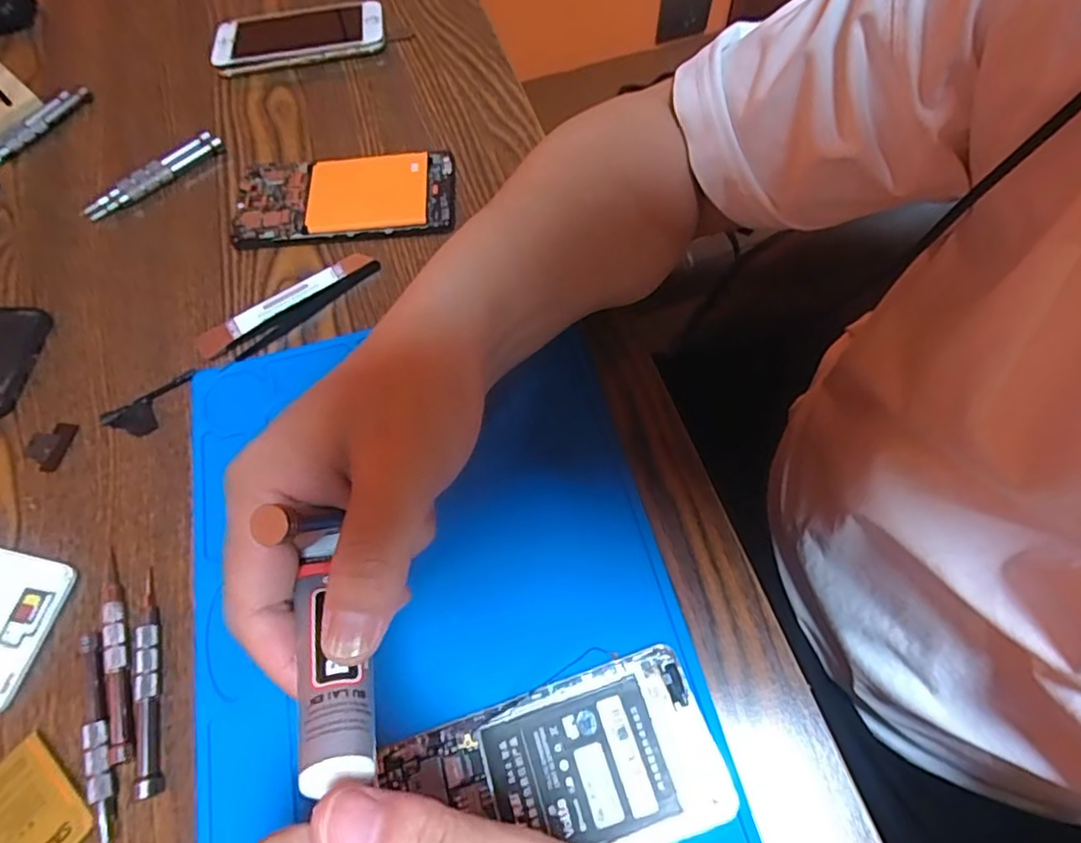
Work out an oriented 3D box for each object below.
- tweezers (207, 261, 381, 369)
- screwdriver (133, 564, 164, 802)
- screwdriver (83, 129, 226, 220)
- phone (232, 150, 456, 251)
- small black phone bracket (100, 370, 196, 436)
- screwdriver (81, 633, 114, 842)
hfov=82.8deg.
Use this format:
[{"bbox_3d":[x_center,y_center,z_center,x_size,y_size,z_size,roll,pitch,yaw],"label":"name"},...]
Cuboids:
[{"bbox_3d":[-0.149,-0.068,0.380,0.111,0.005,0.015,-37,68,-13],"label":"tweezers"},{"bbox_3d":[-0.185,0.119,0.289,0.010,0.010,0.101,-15,65,-4],"label":"screwdriver"},{"bbox_3d":[-0.275,-0.174,0.435,0.102,0.014,0.018,-39,68,-14],"label":"screwdriver"},{"bbox_3d":[-0.132,-0.152,0.417,0.144,0.010,0.068,-5,64,1],"label":"phone"},{"bbox_3d":[-0.227,-0.008,0.358,0.056,0.004,0.024,-32,67,-11],"label":"small black phone bracket"},{"bbox_3d":[-0.199,0.147,0.277,0.012,0.008,0.104,-21,65,-7],"label":"screwdriver"}]

